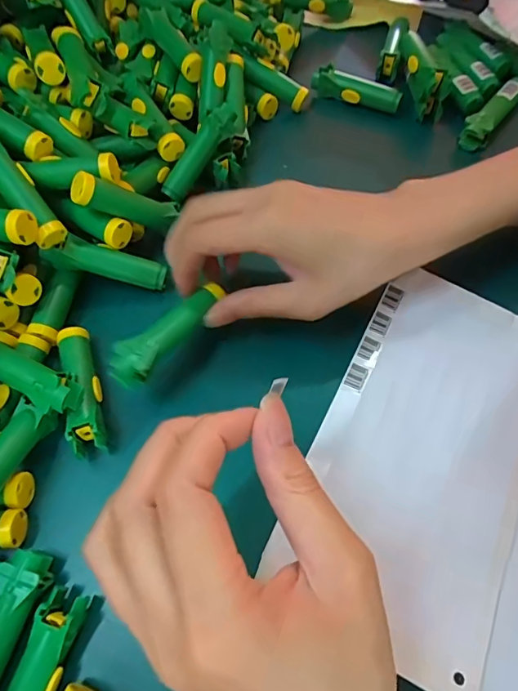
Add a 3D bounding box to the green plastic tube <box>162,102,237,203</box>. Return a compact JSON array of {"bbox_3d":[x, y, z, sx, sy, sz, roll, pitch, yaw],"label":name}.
[{"bbox_3d":[-0.045,-0.142,0.340,0.019,0.015,0.076,35,92,11],"label":"green plastic tube"}]

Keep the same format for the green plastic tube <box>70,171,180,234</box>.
[{"bbox_3d":[-0.085,-0.093,0.302,0.070,0.016,0.019,8,61,-41],"label":"green plastic tube"}]

